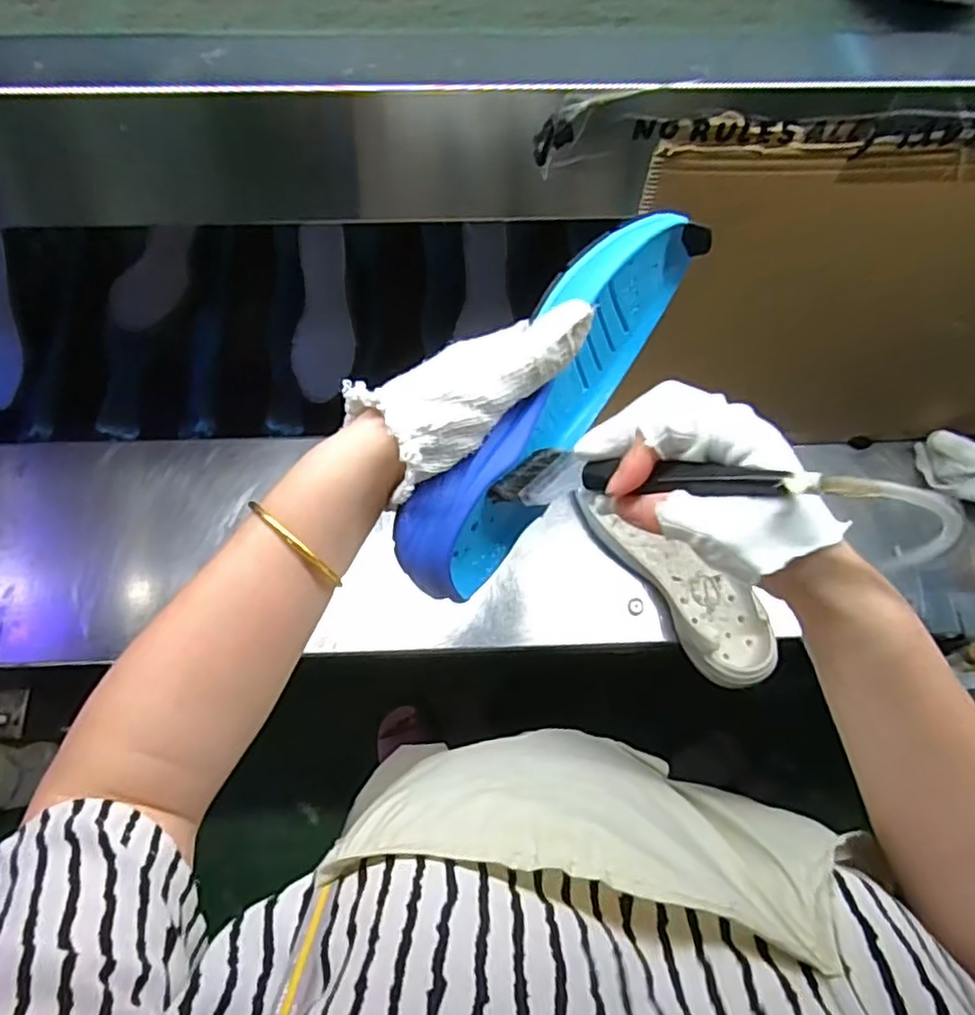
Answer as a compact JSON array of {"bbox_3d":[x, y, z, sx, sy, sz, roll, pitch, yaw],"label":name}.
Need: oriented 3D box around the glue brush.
[{"bbox_3d":[0.072,-0.017,0.324,0.154,0.015,0.033,2,69,38],"label":"glue brush"}]

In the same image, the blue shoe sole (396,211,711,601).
[{"bbox_3d":[0.036,-0.058,0.373,0.050,0.109,0.242,32,87,22],"label":"blue shoe sole"}]

